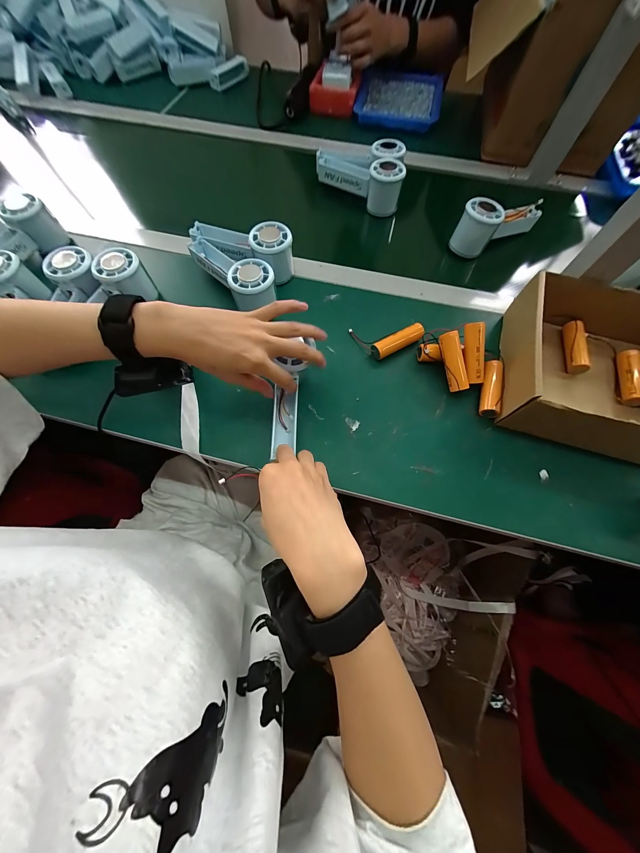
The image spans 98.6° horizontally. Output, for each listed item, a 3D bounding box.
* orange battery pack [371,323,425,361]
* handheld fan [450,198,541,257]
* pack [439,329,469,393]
[{"bbox_3d":[0.104,-0.112,0.364,0.073,0.022,0.018,-27,71,-10],"label":"orange battery pack"},{"bbox_3d":[0.282,-0.323,0.432,0.144,0.058,0.046,-26,71,-10],"label":"handheld fan"},{"bbox_3d":[0.162,-0.078,0.333,0.020,0.017,0.069,-18,99,-7],"label":"pack"}]

